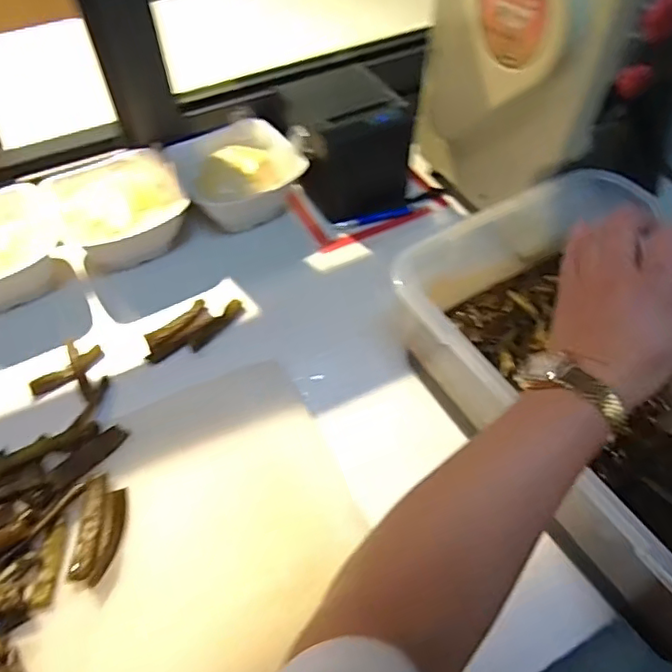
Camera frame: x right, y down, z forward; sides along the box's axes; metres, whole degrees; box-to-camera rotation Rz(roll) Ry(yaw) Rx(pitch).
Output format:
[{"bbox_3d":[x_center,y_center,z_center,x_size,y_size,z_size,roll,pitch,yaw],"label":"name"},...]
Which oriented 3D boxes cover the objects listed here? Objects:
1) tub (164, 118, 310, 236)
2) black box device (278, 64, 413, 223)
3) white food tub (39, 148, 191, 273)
[{"bbox_3d":[-0.127,-0.204,0.753,0.153,0.082,0.132,-20,55,-14],"label":"tub"},{"bbox_3d":[0.013,-0.255,0.761,0.141,0.127,0.145,-17,54,-12],"label":"black box device"},{"bbox_3d":[-0.268,-0.150,0.716,0.152,0.080,0.154,-24,56,-17],"label":"white food tub"}]

